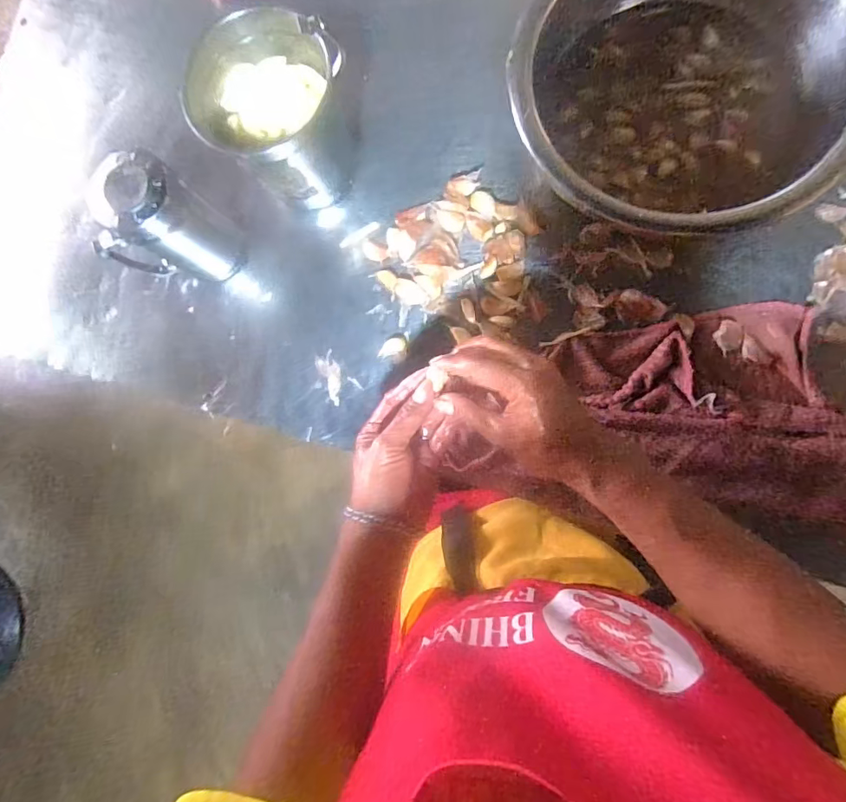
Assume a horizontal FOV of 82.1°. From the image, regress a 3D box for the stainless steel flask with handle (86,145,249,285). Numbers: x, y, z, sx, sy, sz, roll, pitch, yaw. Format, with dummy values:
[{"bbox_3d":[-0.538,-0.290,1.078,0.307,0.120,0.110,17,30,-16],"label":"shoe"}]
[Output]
[{"bbox_3d":[-0.258,-0.171,0.487,0.070,0.159,0.097,31,90,10],"label":"stainless steel flask with handle"}]

